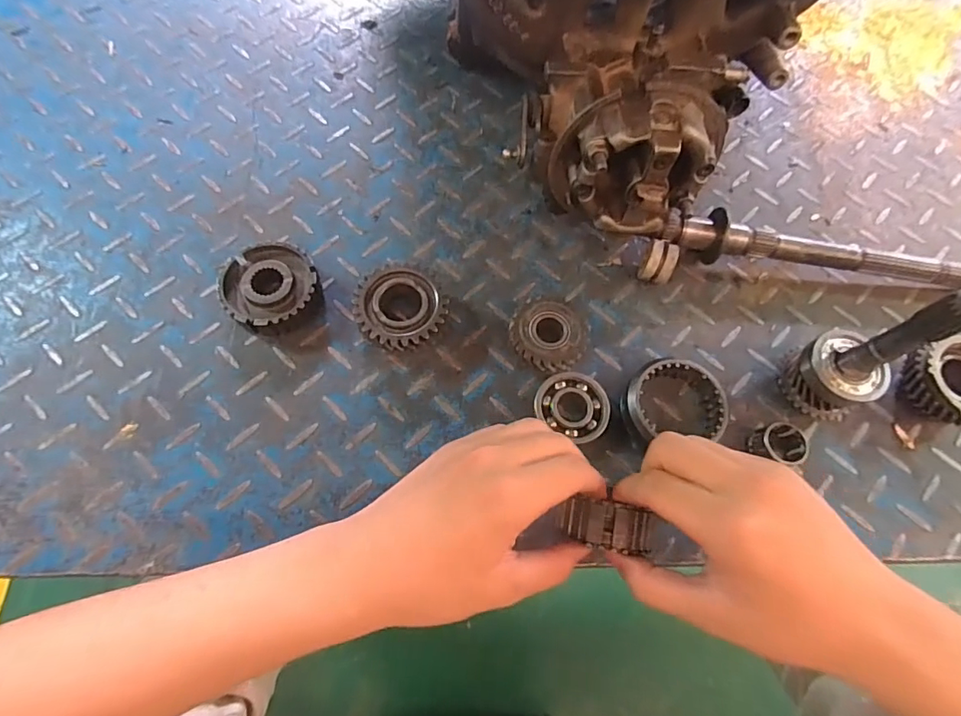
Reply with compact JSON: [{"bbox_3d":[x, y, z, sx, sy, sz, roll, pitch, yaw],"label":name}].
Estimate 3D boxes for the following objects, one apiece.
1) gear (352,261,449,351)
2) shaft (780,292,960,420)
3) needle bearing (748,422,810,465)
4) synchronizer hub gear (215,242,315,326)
[{"bbox_3d":[-0.057,-0.034,0.361,0.066,0.032,0.064,1,70,-2],"label":"gear"},{"bbox_3d":[0.247,-0.005,0.294,0.044,0.166,0.053,-19,72,-9],"label":"shaft"},{"bbox_3d":[0.202,0.060,0.333,0.028,0.025,0.029,-15,71,-8],"label":"needle bearing"},{"bbox_3d":[-0.160,-0.054,0.371,0.069,0.025,0.068,1,70,-2],"label":"synchronizer hub gear"}]

